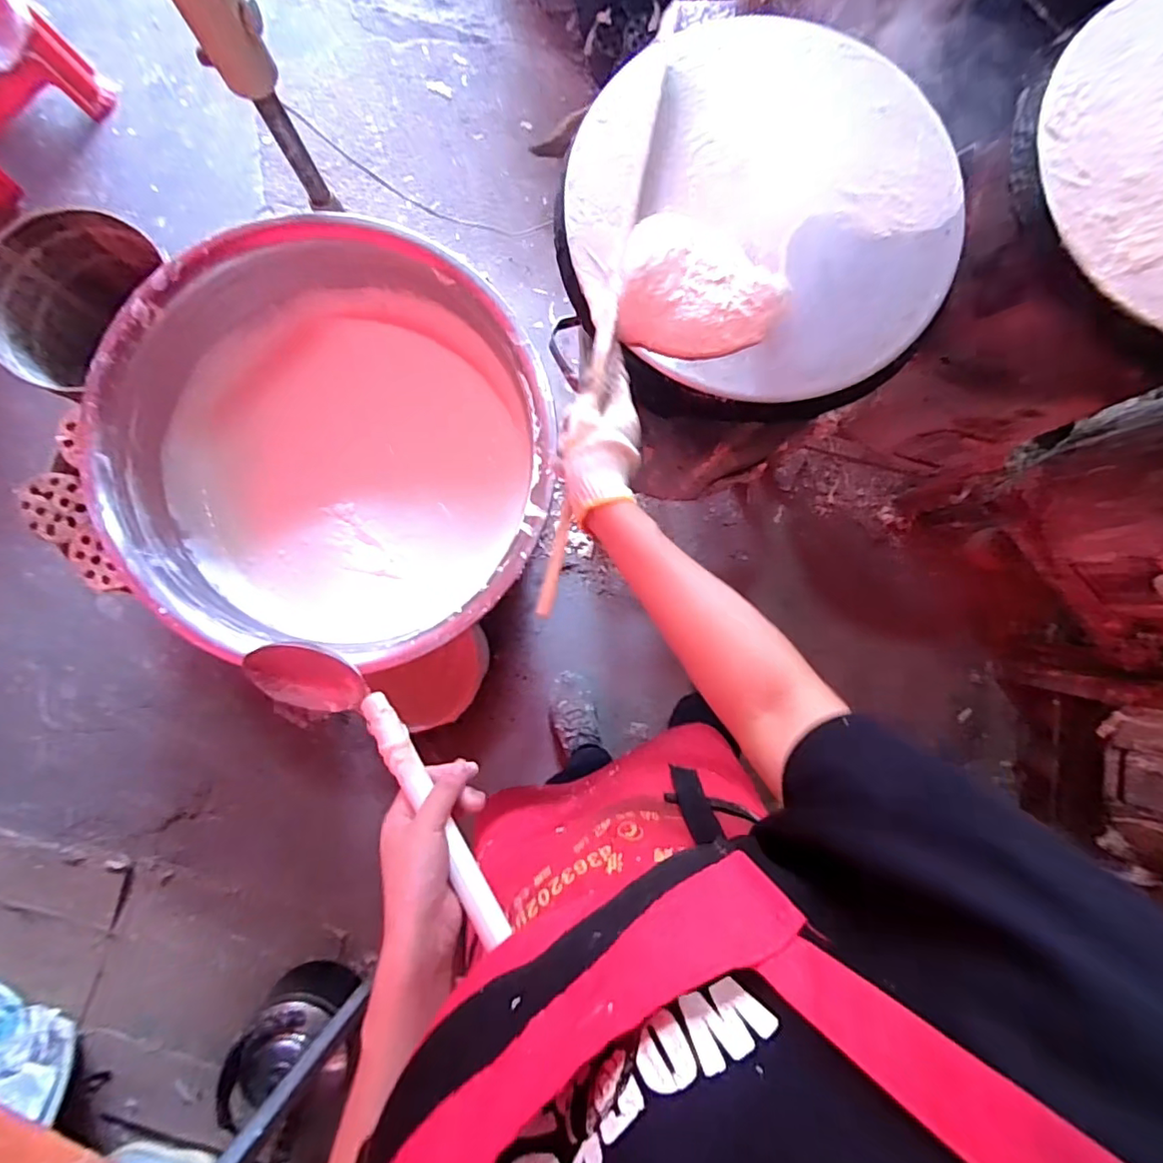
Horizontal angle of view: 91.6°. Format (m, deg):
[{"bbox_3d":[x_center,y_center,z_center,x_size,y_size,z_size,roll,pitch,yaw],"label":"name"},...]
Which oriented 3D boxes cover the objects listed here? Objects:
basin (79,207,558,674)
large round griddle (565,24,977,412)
[{"bbox_3d":[-0.289,-0.159,0.739,0.505,0.213,0.498,34,88,0],"label":"basin"},{"bbox_3d":[0.169,-0.353,0.532,0.361,0.053,0.375,0,88,-1],"label":"large round griddle"}]

